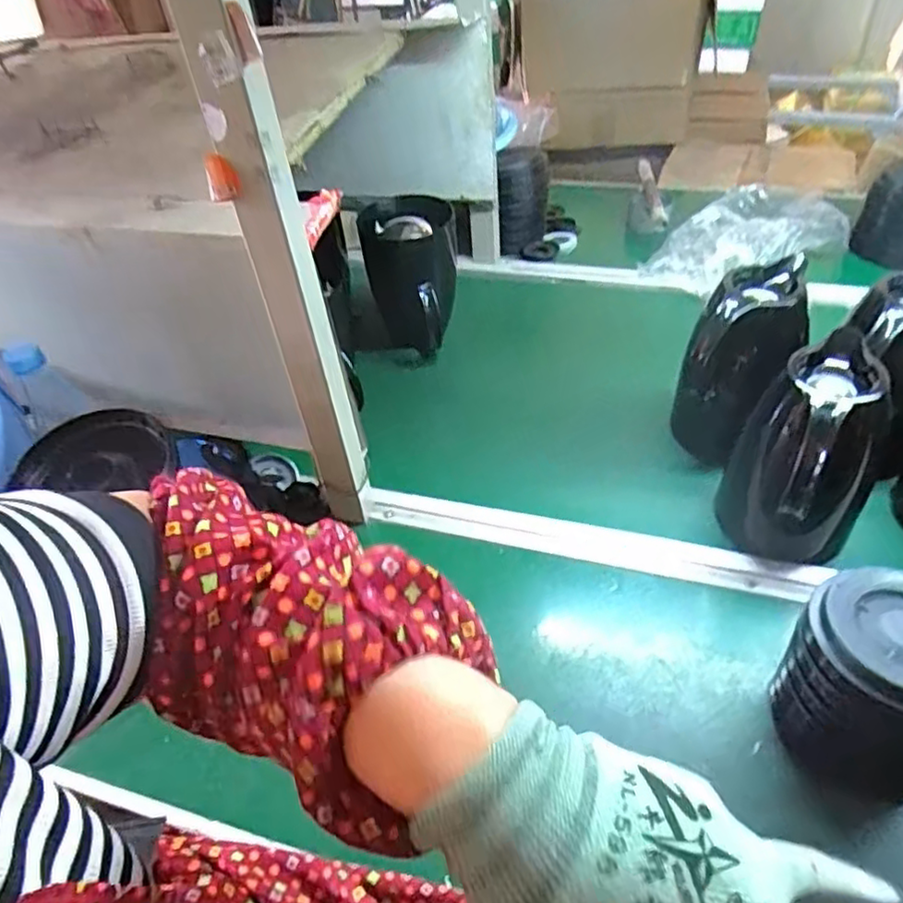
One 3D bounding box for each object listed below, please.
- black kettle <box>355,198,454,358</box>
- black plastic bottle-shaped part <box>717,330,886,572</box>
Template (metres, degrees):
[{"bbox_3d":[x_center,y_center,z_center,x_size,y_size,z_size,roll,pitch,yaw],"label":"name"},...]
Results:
[{"bbox_3d":[-0.056,-0.239,0.925,0.125,0.181,0.123,-6,44,-1],"label":"black kettle"},{"bbox_3d":[0.321,0.016,0.625,0.116,0.196,0.107,-3,44,3],"label":"black plastic bottle-shaped part"}]

